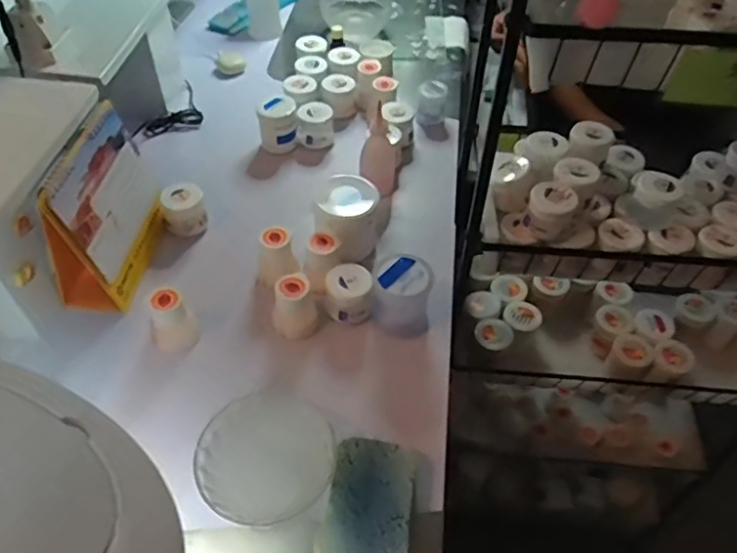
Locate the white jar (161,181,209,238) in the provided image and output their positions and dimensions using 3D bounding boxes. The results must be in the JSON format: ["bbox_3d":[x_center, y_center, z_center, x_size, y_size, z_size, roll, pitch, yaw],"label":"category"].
[{"bbox_3d":[-0.231,-0.085,0.764,0.049,0.051,0.051,1,50,-1],"label":"white jar"}]

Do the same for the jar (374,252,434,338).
[{"bbox_3d":[0.037,0.022,0.664,0.059,0.077,0.057,1,50,-1],"label":"jar"}]

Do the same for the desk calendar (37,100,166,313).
[{"bbox_3d":[-0.291,-0.078,0.678,0.063,0.159,0.168,6,50,4],"label":"desk calendar"}]

